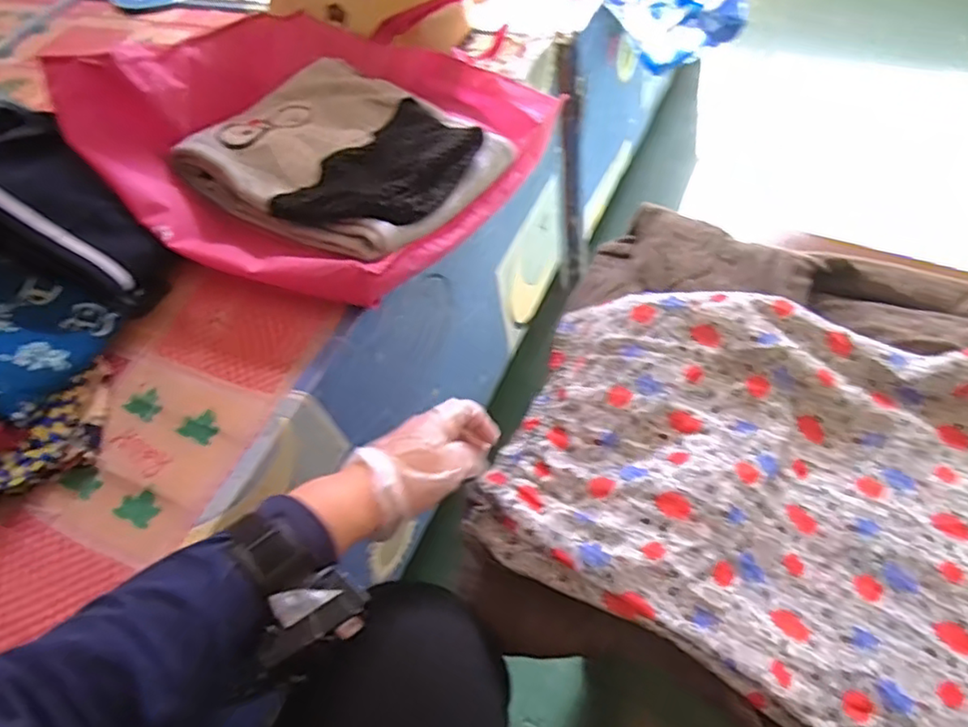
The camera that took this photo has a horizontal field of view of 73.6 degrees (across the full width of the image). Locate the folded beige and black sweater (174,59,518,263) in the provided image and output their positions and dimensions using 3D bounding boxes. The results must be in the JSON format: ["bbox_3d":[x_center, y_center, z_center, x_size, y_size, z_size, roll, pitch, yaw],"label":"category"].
[{"bbox_3d":[-0.158,-0.239,0.721,0.316,0.059,0.252,26,62,26],"label":"folded beige and black sweater"}]

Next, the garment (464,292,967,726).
[{"bbox_3d":[0.262,0.102,0.507,0.473,0.054,0.347,26,61,18],"label":"garment"}]

